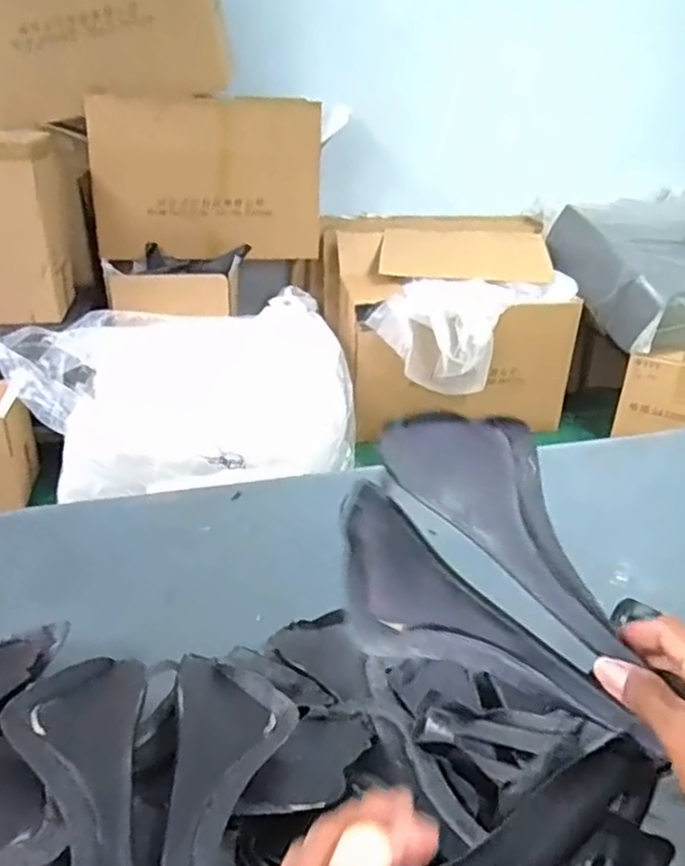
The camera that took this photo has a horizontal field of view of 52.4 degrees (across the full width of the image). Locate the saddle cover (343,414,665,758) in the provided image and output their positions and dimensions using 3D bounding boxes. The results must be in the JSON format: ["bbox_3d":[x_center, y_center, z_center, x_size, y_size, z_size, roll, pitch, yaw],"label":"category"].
[{"bbox_3d":[0.073,0.072,0.398,0.071,0.131,0.209,-24,38,-39],"label":"saddle cover"}]

